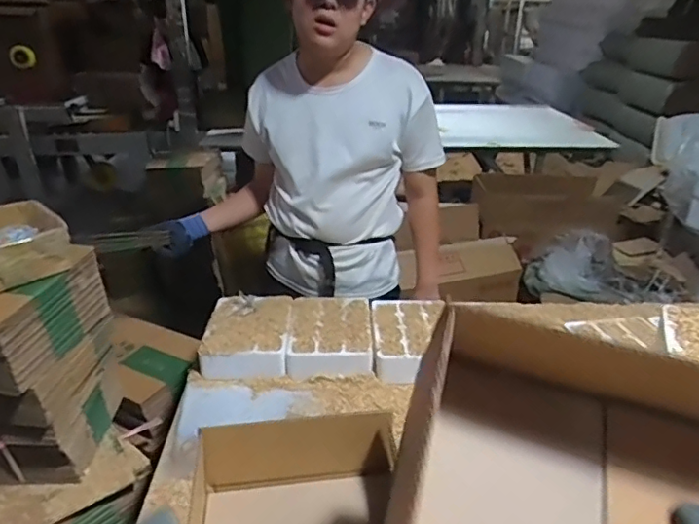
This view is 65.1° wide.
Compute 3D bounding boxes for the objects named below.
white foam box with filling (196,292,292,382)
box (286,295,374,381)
[{"bbox_3d":[-0.226,0.162,1.246,0.181,0.076,0.235,0,26,-3],"label":"white foam box with filling"},{"bbox_3d":[-0.041,0.156,1.260,0.180,0.069,0.252,1,26,-1],"label":"box"}]

